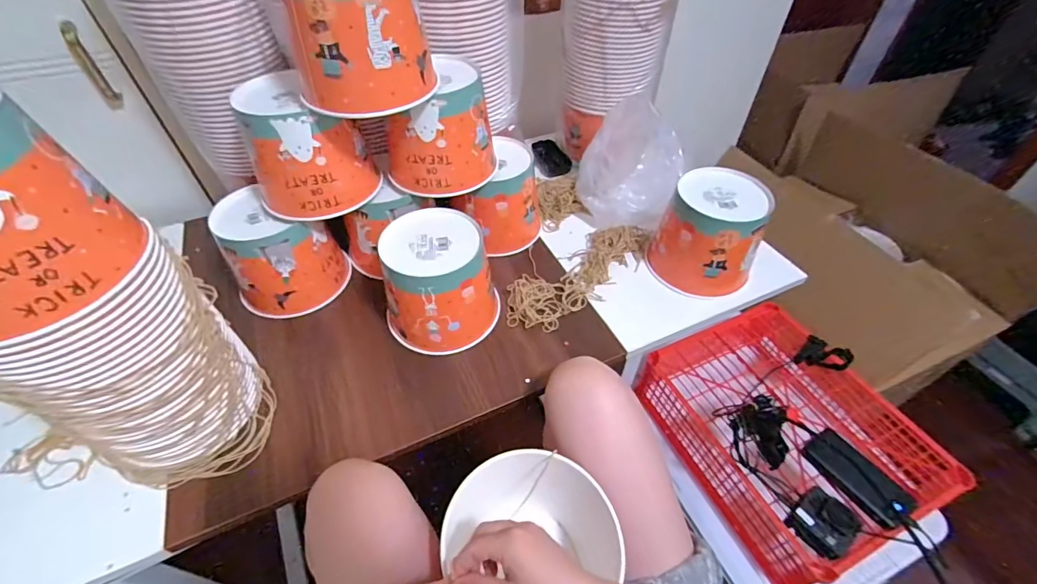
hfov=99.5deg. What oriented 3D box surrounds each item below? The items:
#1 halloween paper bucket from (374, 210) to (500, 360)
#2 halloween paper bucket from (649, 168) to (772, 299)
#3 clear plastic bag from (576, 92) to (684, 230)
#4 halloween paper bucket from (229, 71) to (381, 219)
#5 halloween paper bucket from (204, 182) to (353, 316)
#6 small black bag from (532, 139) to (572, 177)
[{"bbox_3d":[-0.107,-0.016,0.603,0.150,0.130,0.151,-10,49,-9],"label":"halloween paper bucket"},{"bbox_3d":[0.291,-0.092,0.673,0.143,0.134,0.132,0,48,0],"label":"halloween paper bucket"},{"bbox_3d":[0.188,-0.205,0.737,0.171,0.163,0.120,9,49,8],"label":"clear plastic bag"},{"bbox_3d":[-0.272,-0.188,0.573,0.145,0.137,0.125,-6,49,-5],"label":"halloween paper bucket"},{"bbox_3d":[-0.341,-0.059,0.641,0.146,0.135,0.129,-26,53,-21],"label":"halloween paper bucket"},{"bbox_3d":[0.064,-0.273,0.893,0.056,0.011,0.111,-32,60,3],"label":"small black bag"}]

